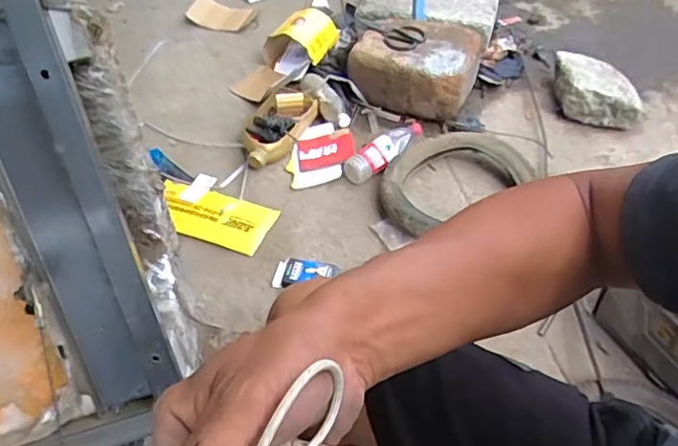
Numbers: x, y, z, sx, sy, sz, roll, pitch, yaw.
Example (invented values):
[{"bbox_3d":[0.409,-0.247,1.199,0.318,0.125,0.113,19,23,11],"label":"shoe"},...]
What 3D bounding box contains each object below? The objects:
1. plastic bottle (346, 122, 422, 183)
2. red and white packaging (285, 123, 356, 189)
[{"bbox_3d":[0.117,-0.184,1.442,0.232,0.057,0.067,-36,51,3],"label":"plastic bottle"},{"bbox_3d":[-0.048,-0.190,1.511,0.172,0.066,0.192,-6,47,0],"label":"red and white packaging"}]

